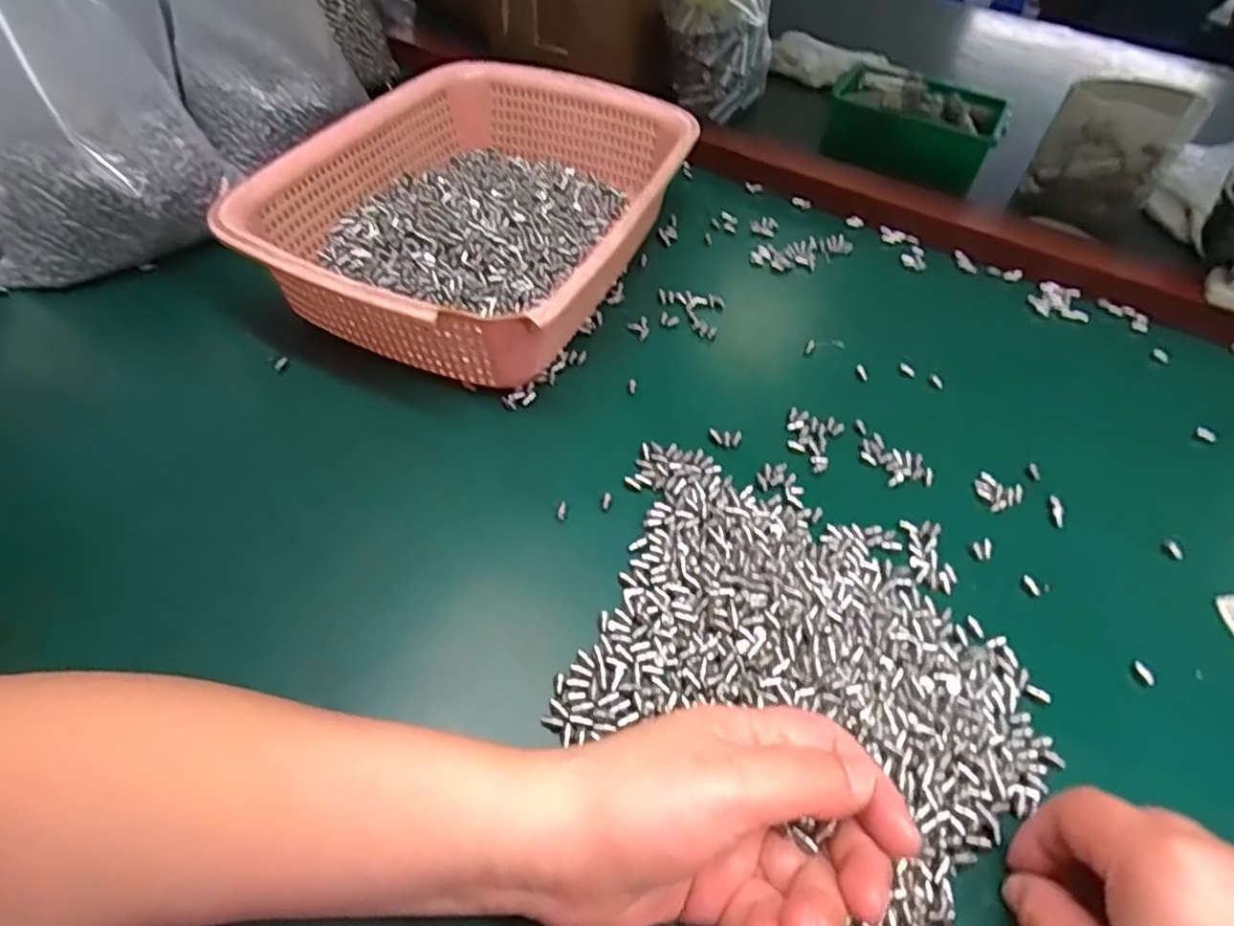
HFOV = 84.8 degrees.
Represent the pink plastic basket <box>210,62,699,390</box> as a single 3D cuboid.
[{"bbox_3d":[-0.088,-0.167,0.457,0.212,0.080,0.292,21,52,12],"label":"pink plastic basket"}]

